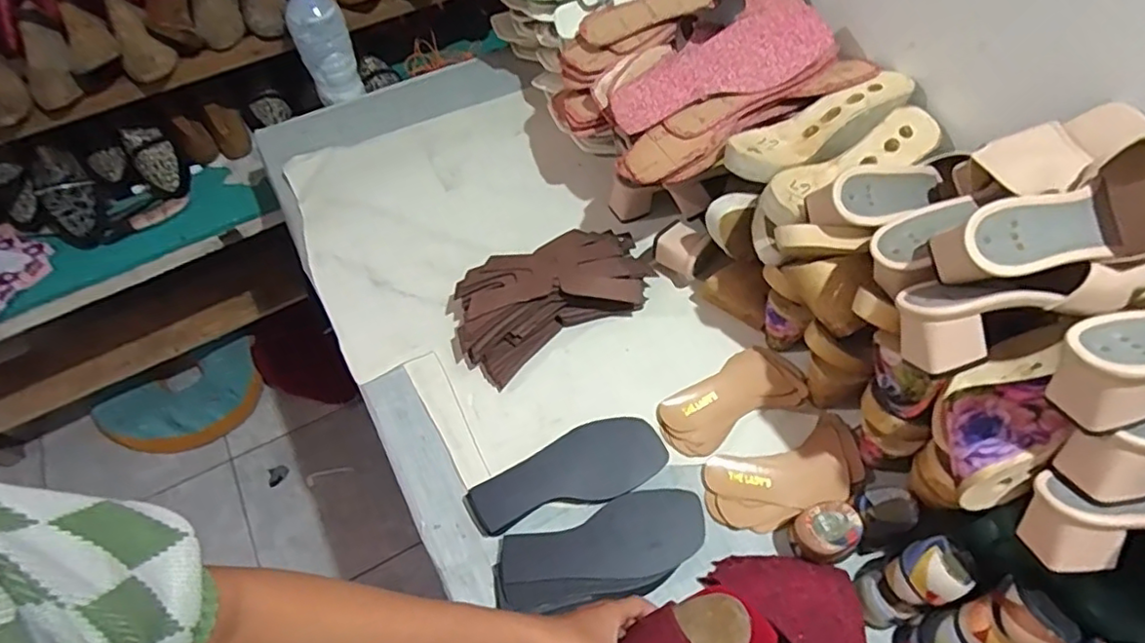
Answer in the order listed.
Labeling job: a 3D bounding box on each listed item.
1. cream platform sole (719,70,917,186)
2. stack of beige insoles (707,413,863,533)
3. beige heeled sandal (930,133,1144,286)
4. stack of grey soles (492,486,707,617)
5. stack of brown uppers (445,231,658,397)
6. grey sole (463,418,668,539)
[{"bbox_3d":[0.273,-0.225,0.690,0.226,0.052,0.089,-24,62,-13],"label":"cream platform sole"},{"bbox_3d":[0.240,0.172,0.676,0.189,0.013,0.087,-19,60,-10],"label":"stack of beige insoles"},{"bbox_3d":[0.404,-0.081,0.467,0.233,0.095,0.081,-12,60,-7],"label":"beige heeled sandal"},{"bbox_3d":[0.031,0.238,0.620,0.221,0.022,0.090,-17,60,-9],"label":"stack of grey soles"},{"bbox_3d":[-0.027,-0.041,0.766,0.270,0.058,0.138,-29,63,-16],"label":"stack of brown uppers"},{"bbox_3d":[-0.005,0.170,0.661,0.215,0.022,0.082,-23,61,-13],"label":"grey sole"}]

